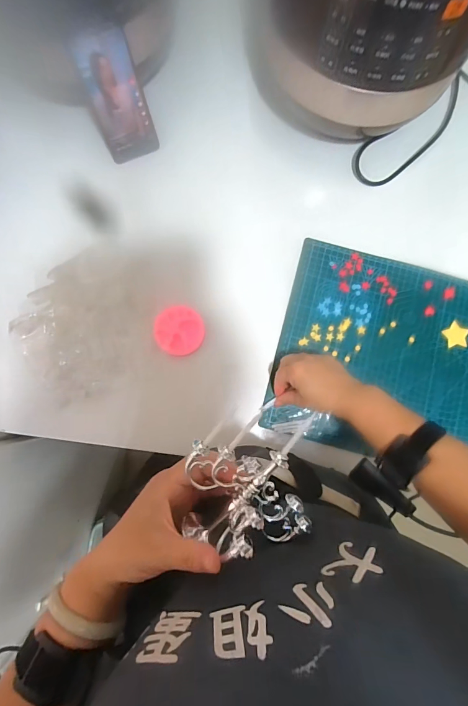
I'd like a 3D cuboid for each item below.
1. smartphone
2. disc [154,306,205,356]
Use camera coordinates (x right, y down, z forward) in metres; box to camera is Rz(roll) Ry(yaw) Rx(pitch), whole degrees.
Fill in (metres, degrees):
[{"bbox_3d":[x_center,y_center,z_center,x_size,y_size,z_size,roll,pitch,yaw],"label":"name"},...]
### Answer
[{"bbox_3d":[-0.161,-0.350,0.494,0.075,0.159,0.013,-22,61,-5],"label":"smartphone"},{"bbox_3d":[-0.080,-0.033,0.523,0.069,0.013,0.072,0,82,-2],"label":"disc"}]

